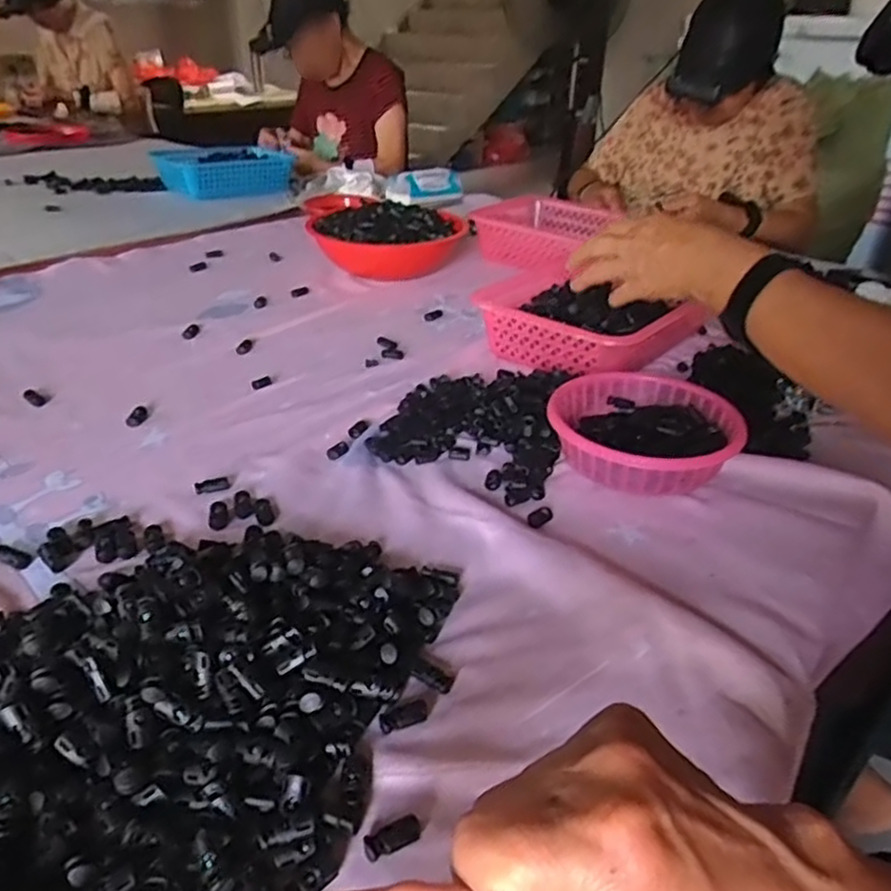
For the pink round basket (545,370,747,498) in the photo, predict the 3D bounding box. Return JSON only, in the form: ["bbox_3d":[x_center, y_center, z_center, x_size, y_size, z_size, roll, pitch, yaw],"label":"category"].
[{"bbox_3d":[0.182,-0.010,0.661,0.165,0.062,0.167,3,31,-2],"label":"pink round basket"}]

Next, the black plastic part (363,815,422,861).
[{"bbox_3d":[-0.026,0.191,0.346,0.028,0.007,0.010,-12,35,-25],"label":"black plastic part"}]

